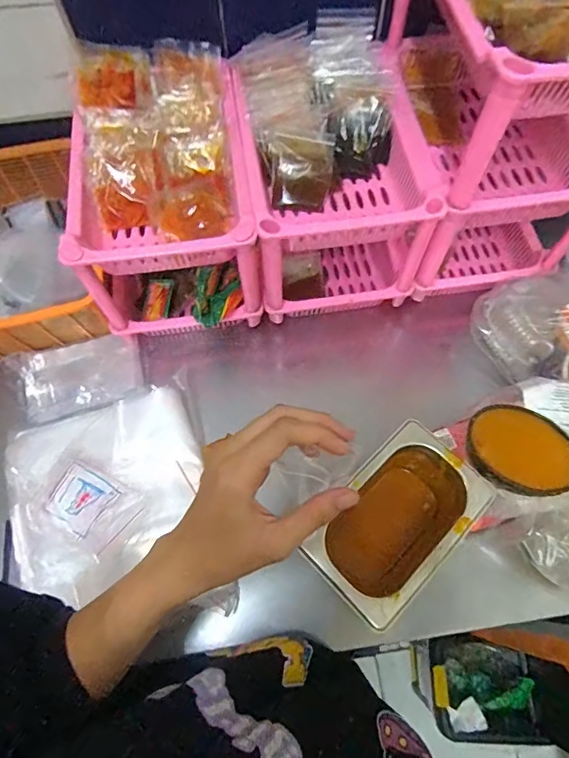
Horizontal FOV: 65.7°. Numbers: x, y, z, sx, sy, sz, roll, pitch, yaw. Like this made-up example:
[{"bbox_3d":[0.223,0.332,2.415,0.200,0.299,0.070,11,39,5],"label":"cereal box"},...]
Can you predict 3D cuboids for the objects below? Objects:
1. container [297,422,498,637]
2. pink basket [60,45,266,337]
[{"bbox_3d":[0.106,0.148,0.449,0.107,0.079,0.166,42,73,17],"label":"container"},{"bbox_3d":[-0.145,-0.232,0.574,0.204,0.203,0.299,-8,66,-3],"label":"pink basket"}]

